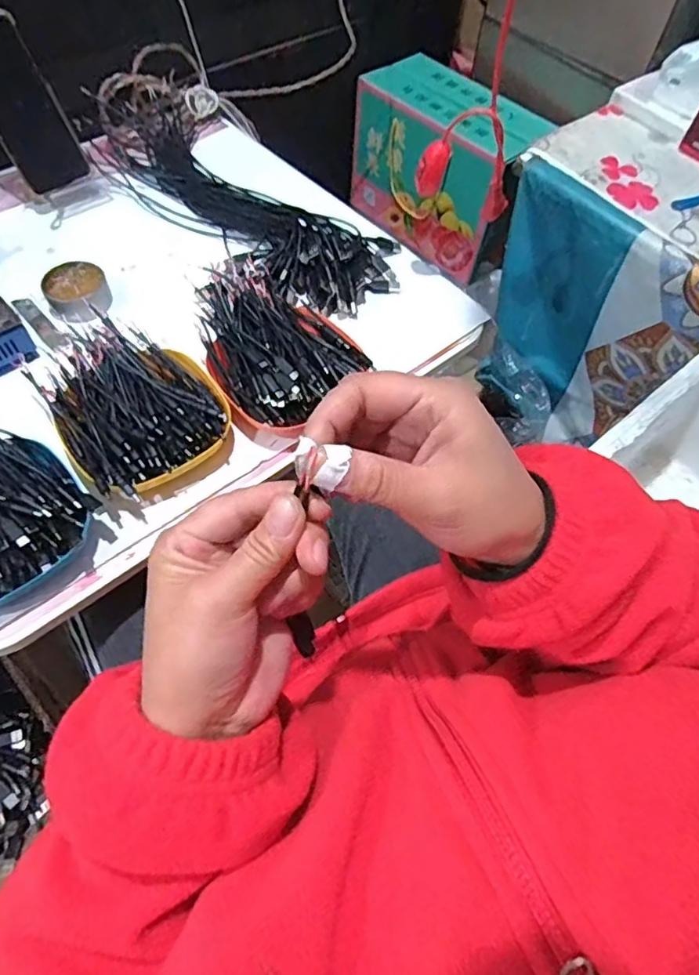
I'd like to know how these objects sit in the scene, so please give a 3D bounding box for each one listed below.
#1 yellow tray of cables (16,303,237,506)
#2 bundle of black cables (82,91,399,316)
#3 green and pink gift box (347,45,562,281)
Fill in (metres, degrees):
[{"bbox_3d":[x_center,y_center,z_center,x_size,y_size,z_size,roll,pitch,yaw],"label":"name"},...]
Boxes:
[{"bbox_3d":[-0.192,-0.073,0.510,0.134,0.051,0.170,-33,67,-20],"label":"yellow tray of cables"},{"bbox_3d":[-0.143,-0.359,0.694,0.467,0.043,0.161,41,65,18],"label":"bundle of black cables"},{"bbox_3d":[0.171,-0.590,1.058,0.151,0.234,0.316,-38,69,-22],"label":"green and pink gift box"}]

